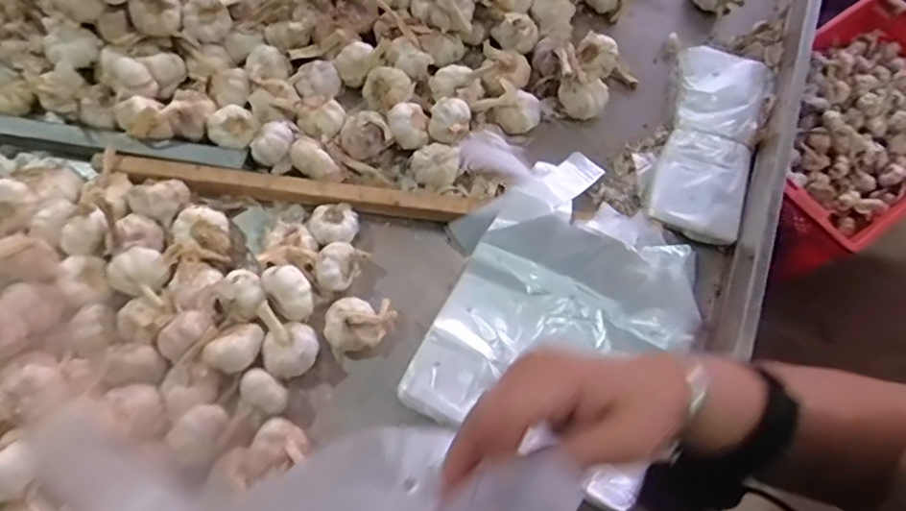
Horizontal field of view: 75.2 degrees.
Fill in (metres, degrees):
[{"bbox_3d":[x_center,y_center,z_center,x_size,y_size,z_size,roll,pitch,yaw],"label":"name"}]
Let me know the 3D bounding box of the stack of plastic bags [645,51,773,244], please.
[{"bbox_3d":[0.283,-0.125,0.655,0.095,0.032,0.229,17,71,6],"label":"stack of plastic bags"}]

